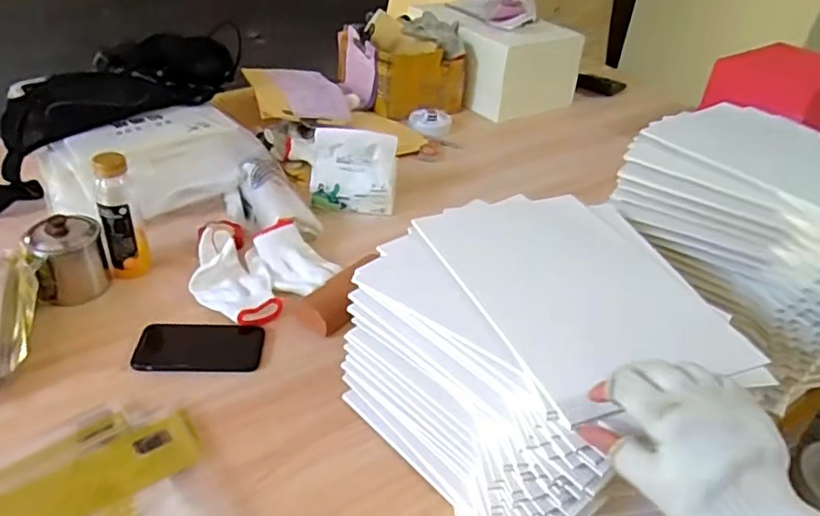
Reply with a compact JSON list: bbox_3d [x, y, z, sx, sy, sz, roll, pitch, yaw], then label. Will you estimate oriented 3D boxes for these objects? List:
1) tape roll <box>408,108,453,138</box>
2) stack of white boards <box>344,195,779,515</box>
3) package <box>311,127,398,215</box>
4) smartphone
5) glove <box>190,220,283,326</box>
[{"bbox_3d":[0.043,-0.294,1.330,0.094,0.038,0.092,8,36,4],"label":"tape roll"},{"bbox_3d":[0.141,0.108,0.627,0.289,0.202,0.316,-22,43,-32],"label":"stack of white boards"},{"bbox_3d":[-0.094,-0.145,1.027,0.138,0.135,0.029,7,10,0],"label":"package"},{"bbox_3d":[-0.262,0.111,0.764,0.148,0.008,0.078,5,42,-10],"label":"smartphone"},{"bbox_3d":[-0.260,0.017,0.862,0.104,0.044,0.223,-14,40,-24],"label":"glove"}]

